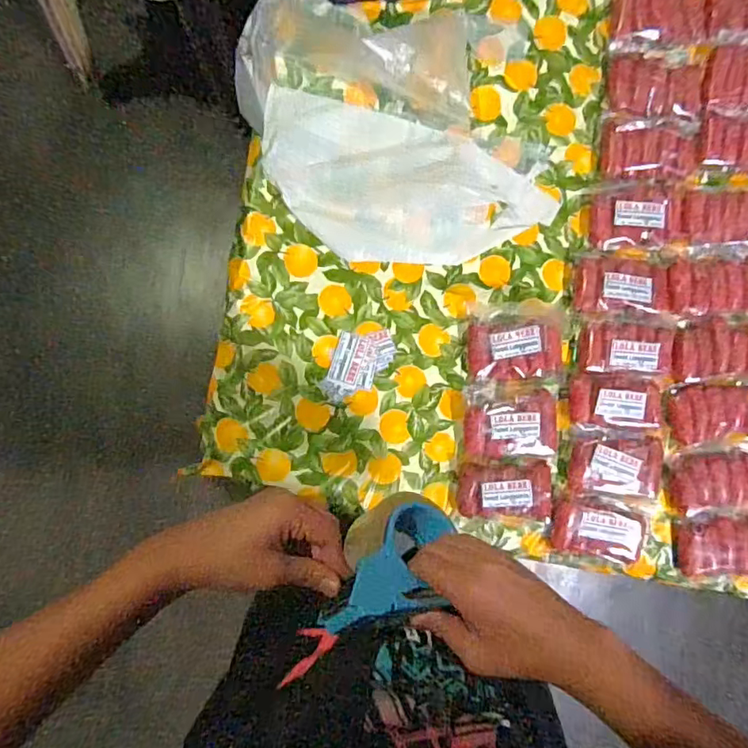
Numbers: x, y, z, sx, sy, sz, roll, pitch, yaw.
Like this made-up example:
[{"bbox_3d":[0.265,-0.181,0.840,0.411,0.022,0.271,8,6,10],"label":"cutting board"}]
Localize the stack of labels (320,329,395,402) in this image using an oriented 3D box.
[{"bbox_3d":[-0.020,-0.011,0.766,0.078,0.004,0.112,20,89,-3],"label":"stack of labels"}]

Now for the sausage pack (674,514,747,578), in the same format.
[{"bbox_3d":[0.504,0.248,0.791,0.124,0.022,0.087,-2,90,-3],"label":"sausage pack"}]

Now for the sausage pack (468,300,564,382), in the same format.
[{"bbox_3d":[0.203,-0.046,0.773,0.139,0.025,0.111,-1,90,-3],"label":"sausage pack"}]

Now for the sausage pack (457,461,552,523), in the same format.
[{"bbox_3d":[0.184,0.164,0.765,0.129,0.026,0.077,2,90,-3],"label":"sausage pack"}]

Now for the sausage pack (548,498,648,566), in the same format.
[{"bbox_3d":[0.325,0.221,0.776,0.136,0.019,0.080,15,89,-3],"label":"sausage pack"}]

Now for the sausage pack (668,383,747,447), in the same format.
[{"bbox_3d":[0.496,0.054,0.789,0.133,0.017,0.085,-7,90,-3],"label":"sausage pack"}]

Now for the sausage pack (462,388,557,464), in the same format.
[{"bbox_3d":[0.192,0.074,0.770,0.130,0.031,0.101,1,90,-3],"label":"sausage pack"}]

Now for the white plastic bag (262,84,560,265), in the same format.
[{"bbox_3d":[0.048,-0.252,0.754,0.400,0.040,0.194,12,89,-3],"label":"white plastic bag"}]

